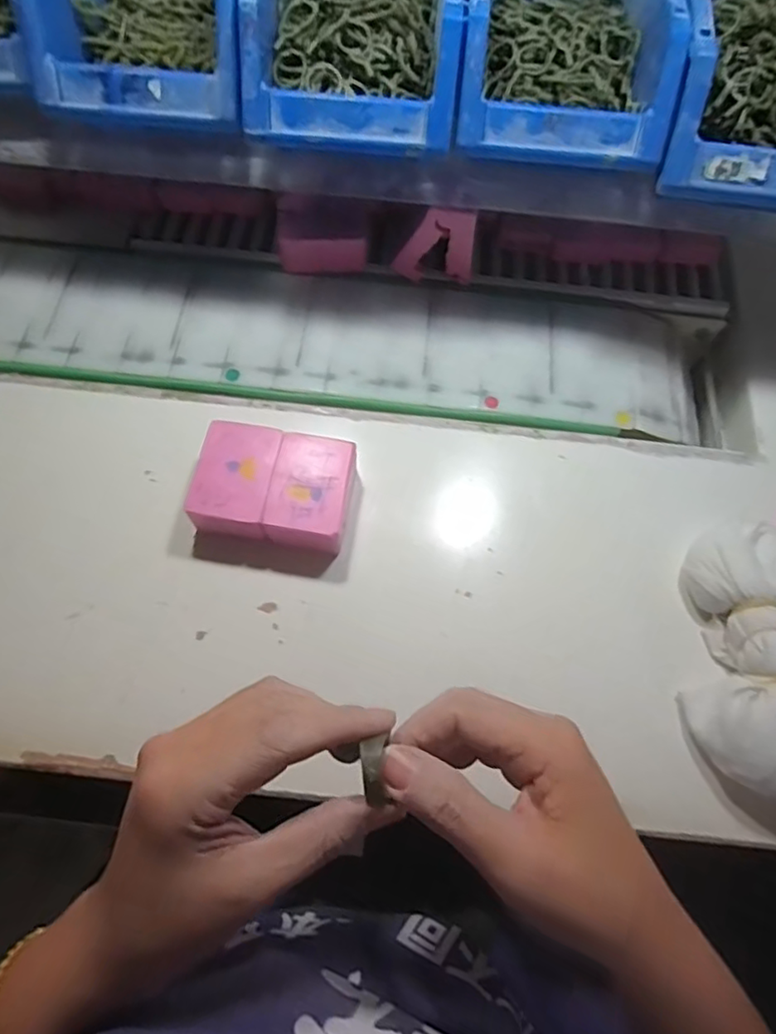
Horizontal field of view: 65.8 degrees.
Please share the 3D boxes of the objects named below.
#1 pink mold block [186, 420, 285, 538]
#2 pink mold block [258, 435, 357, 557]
[{"bbox_3d":[-0.098,-0.022,0.396,0.049,0.036,0.072,10,68,1],"label":"pink mold block"},{"bbox_3d":[-0.049,-0.013,0.394,0.051,0.033,0.072,11,68,2],"label":"pink mold block"}]

